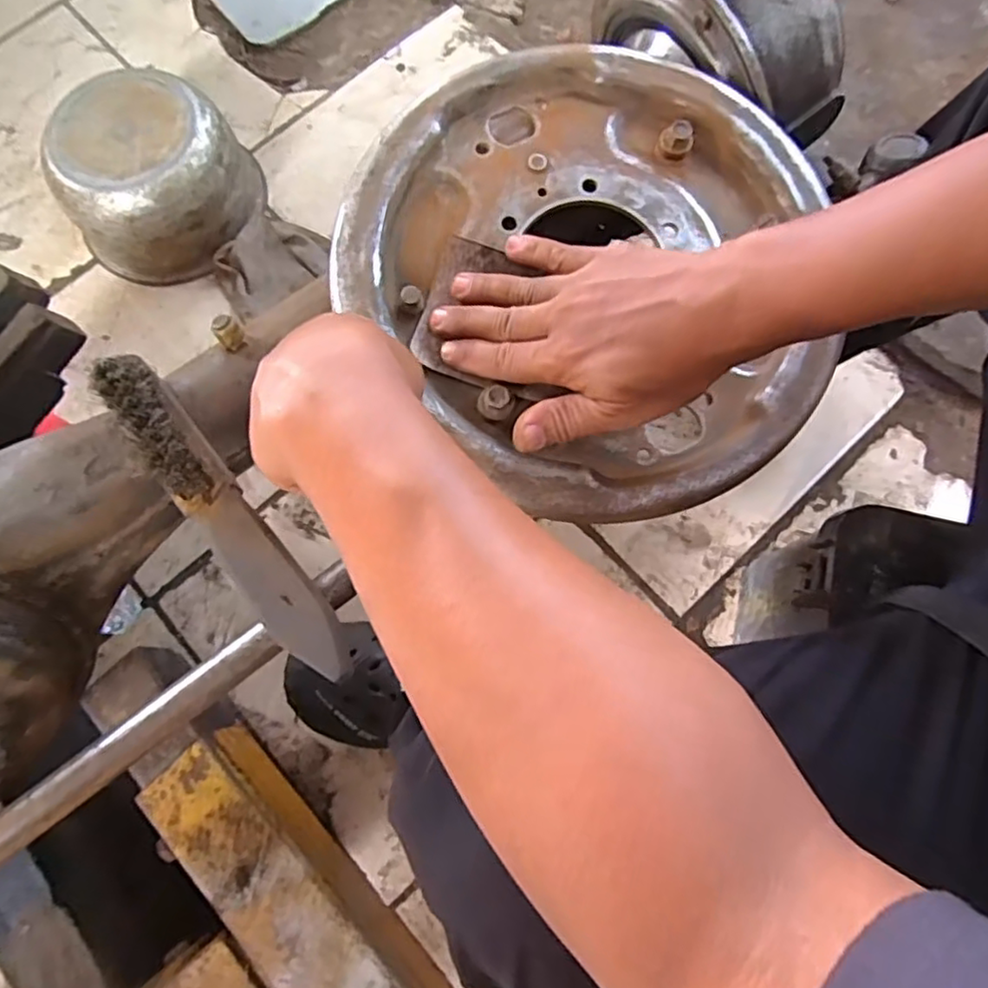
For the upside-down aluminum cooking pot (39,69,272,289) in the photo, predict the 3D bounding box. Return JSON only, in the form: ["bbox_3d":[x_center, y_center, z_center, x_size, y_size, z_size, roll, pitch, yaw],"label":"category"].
[{"bbox_3d":[-0.403,-0.380,0.784,0.218,0.129,0.179,-31,76,-6],"label":"upside-down aluminum cooking pot"}]

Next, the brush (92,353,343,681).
[{"bbox_3d":[-0.148,0.009,0.354,0.033,0.034,0.211,-38,81,-8],"label":"brush"}]

